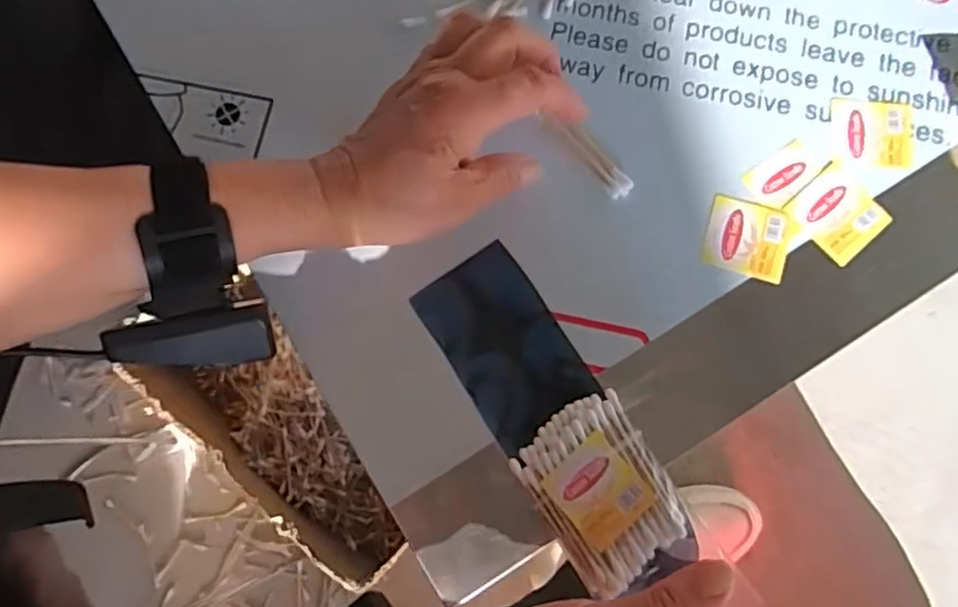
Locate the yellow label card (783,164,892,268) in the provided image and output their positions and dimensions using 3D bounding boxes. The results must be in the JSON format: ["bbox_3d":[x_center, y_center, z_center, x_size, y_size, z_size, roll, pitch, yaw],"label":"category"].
[{"bbox_3d":[0.194,-0.048,0.370,0.044,0.004,0.044,-42,81,-7],"label":"yellow label card"}]

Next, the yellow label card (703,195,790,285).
[{"bbox_3d":[0.145,-0.035,0.369,0.041,0.004,0.040,15,82,9],"label":"yellow label card"}]

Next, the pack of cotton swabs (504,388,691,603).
[{"bbox_3d":[0.060,0.091,0.337,0.062,0.014,0.080,-33,80,-5],"label":"pack of cotton swabs"}]

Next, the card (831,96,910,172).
[{"bbox_3d":[0.218,-0.094,0.378,0.043,0.004,0.042,4,79,2],"label":"card"}]

